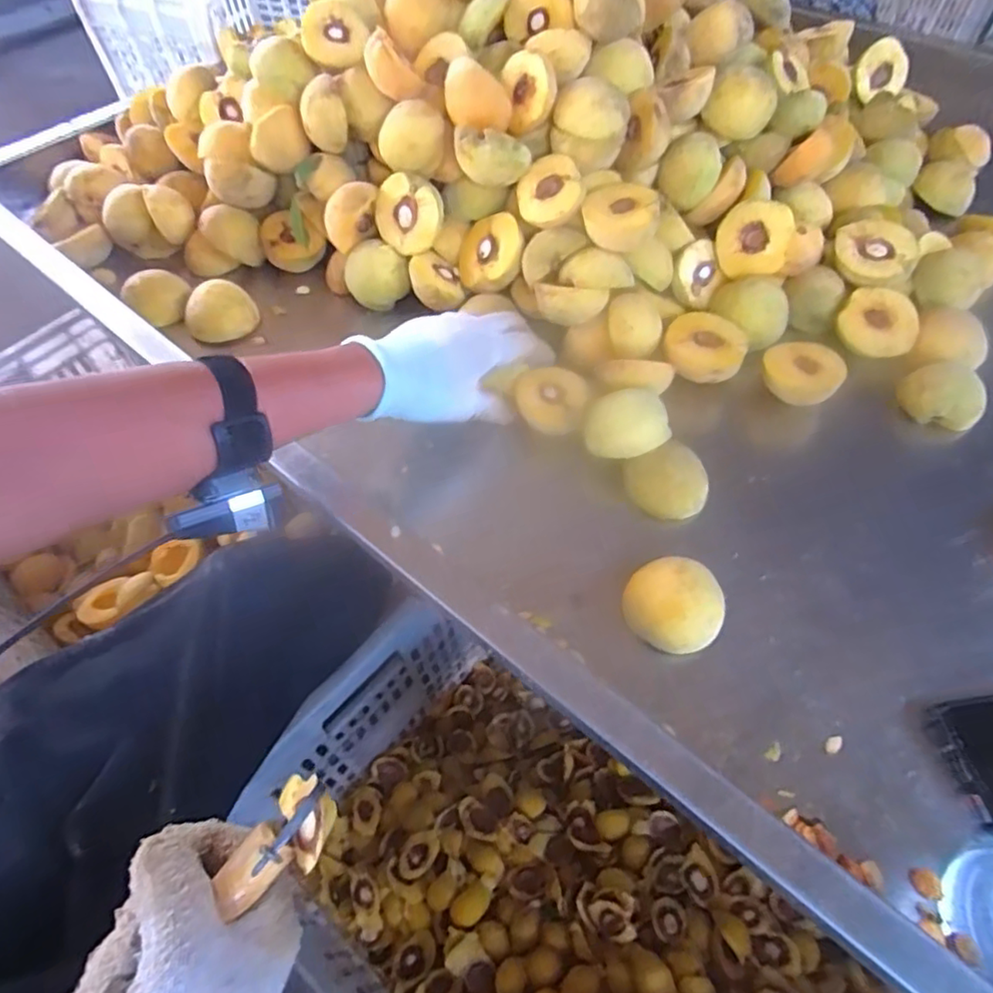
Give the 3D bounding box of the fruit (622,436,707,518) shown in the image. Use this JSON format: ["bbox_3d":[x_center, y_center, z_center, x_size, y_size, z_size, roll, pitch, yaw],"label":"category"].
[{"bbox_3d":[0.132,-0.008,0.476,0.059,0.023,0.057,-22,82,4],"label":"fruit"}]

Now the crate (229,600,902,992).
[{"bbox_3d":[0.067,0.355,0.541,0.509,0.245,0.311,36,64,22],"label":"crate"}]

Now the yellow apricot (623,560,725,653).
[{"bbox_3d":[0.119,0.075,0.419,0.063,0.042,0.060,0,56,1],"label":"yellow apricot"}]

